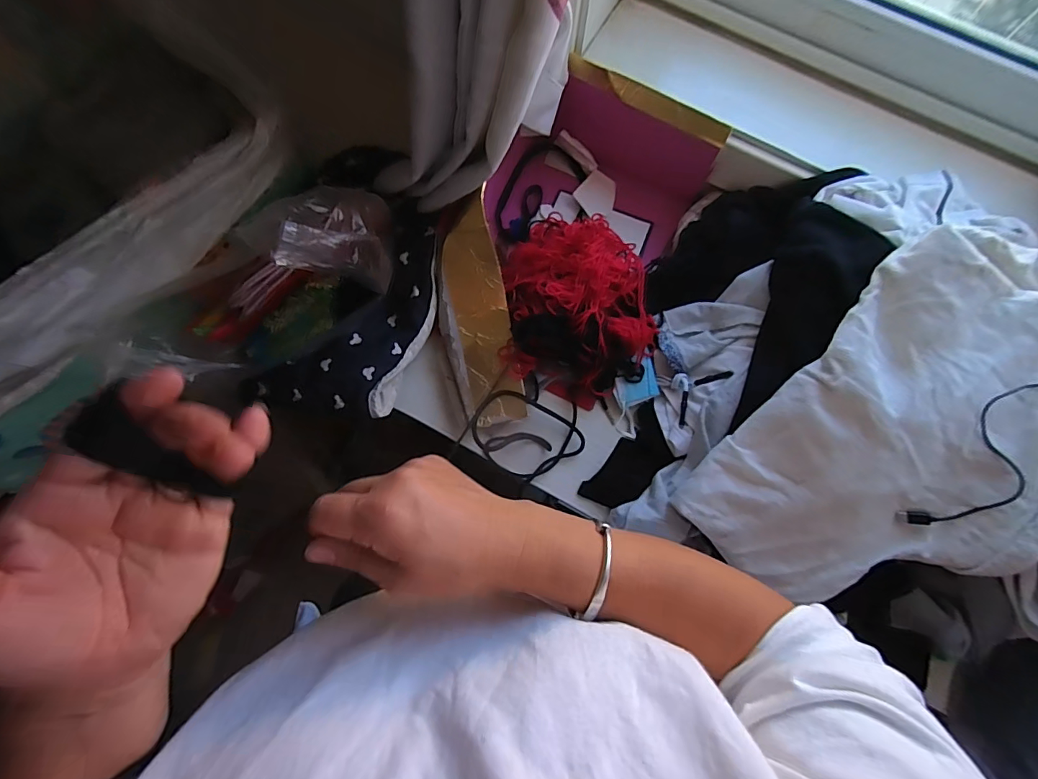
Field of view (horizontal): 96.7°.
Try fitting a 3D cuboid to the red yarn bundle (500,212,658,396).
[{"bbox_3d":[0.071,-0.112,0.538,0.167,0.061,0.206,2,76,-1],"label":"red yarn bundle"}]

